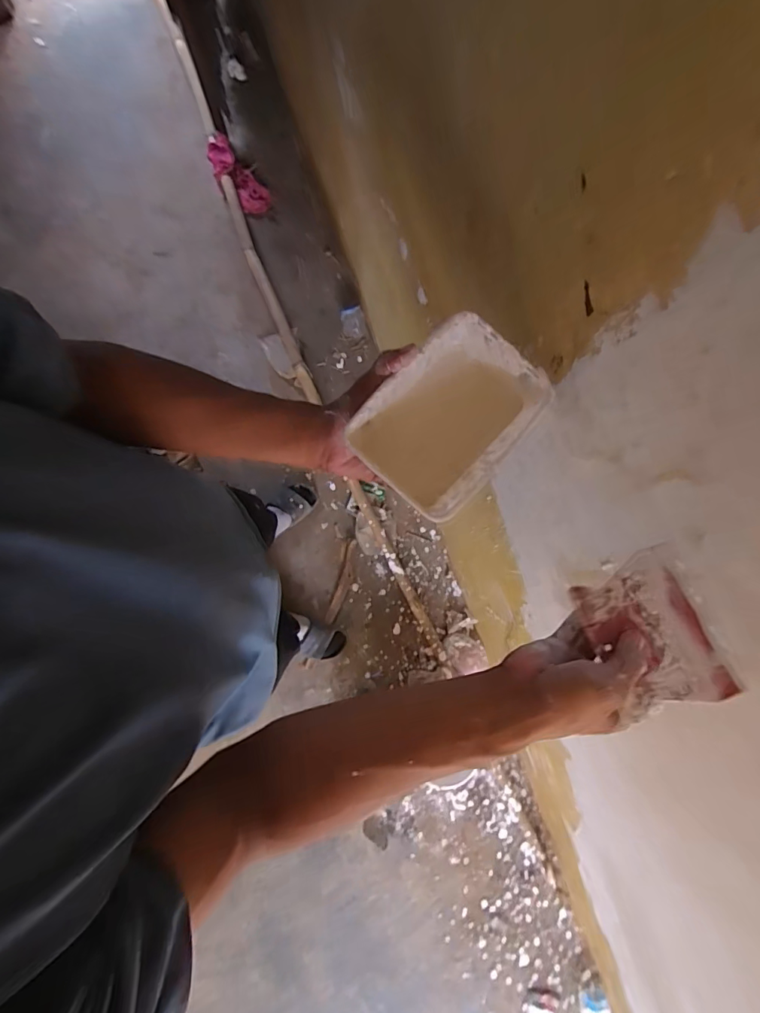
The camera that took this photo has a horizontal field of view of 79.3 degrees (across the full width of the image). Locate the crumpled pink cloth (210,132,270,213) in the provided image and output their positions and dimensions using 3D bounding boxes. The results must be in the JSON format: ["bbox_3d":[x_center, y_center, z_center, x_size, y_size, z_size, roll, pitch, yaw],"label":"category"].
[{"bbox_3d":[-0.472,-1.069,1.498,0.109,0.078,0.248,-50,120,-7],"label":"crumpled pink cloth"}]

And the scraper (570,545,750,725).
[{"bbox_3d":[0.220,0.102,0.369,0.096,0.008,0.119,-18,72,-9],"label":"scraper"}]

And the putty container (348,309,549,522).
[{"bbox_3d":[0.067,-0.076,0.445,0.120,0.098,0.166,39,83,7],"label":"putty container"}]

